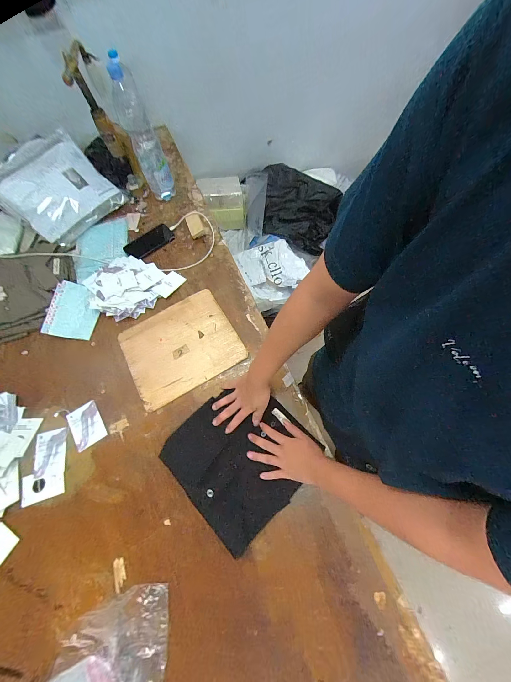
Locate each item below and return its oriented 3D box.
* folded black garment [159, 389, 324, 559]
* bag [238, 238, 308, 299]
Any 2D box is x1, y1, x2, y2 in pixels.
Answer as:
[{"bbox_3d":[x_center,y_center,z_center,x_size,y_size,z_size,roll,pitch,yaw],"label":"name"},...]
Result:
[{"bbox_3d":[-0.031,0.243,0.551,0.267,0.032,0.271,-40,72,-16],"label":"folded black garment"},{"bbox_3d":[0.078,-0.306,1.076,0.258,0.082,0.288,-22,67,-7],"label":"bag"}]

